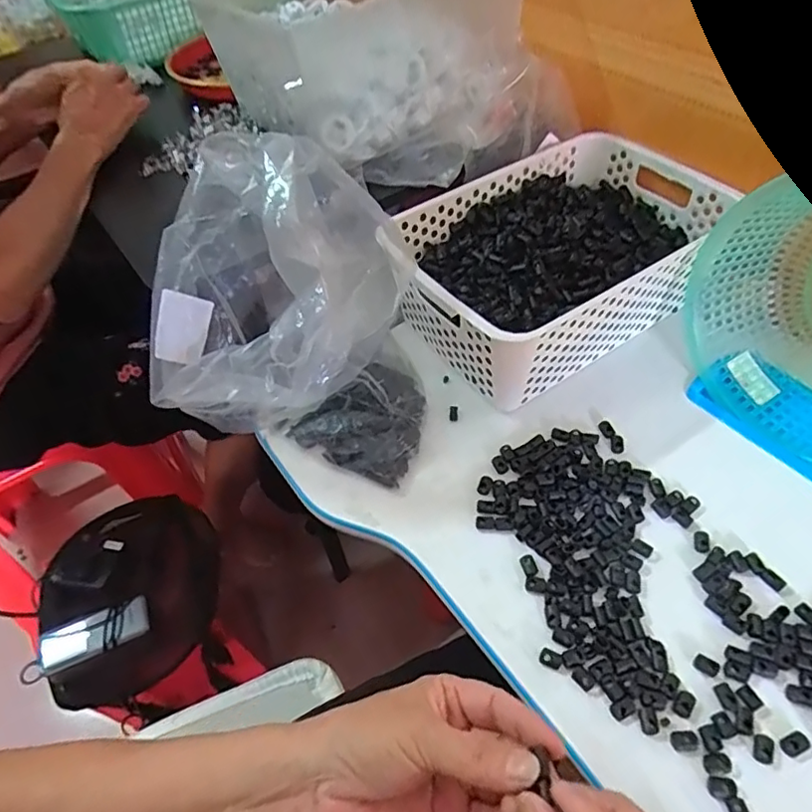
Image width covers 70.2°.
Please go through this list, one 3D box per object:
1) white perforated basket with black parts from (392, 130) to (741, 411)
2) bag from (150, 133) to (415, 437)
[{"bbox_3d":[0.148,-0.149,0.568,0.320,0.098,0.201,-31,55,-18],"label":"white perforated basket with black parts"},{"bbox_3d":[-0.128,-0.095,0.456,0.192,0.155,0.218,-27,54,-16],"label":"bag"}]

